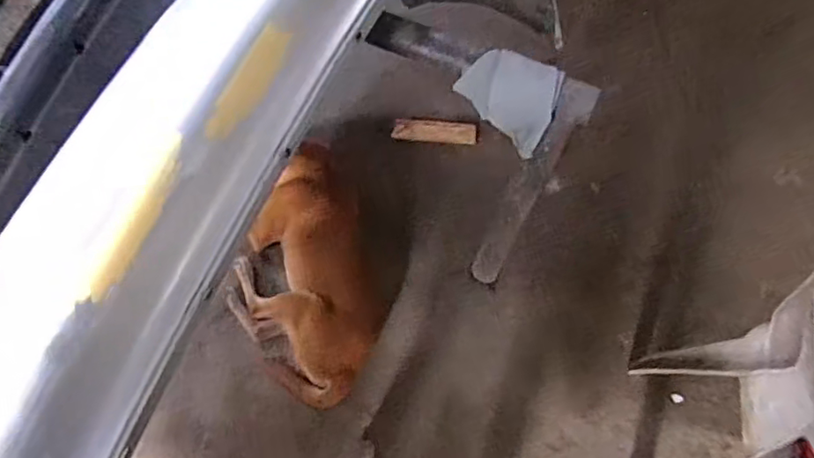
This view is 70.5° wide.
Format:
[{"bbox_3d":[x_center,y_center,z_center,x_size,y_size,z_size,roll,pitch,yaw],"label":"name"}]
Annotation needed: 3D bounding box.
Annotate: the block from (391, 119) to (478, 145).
[{"bbox_3d":[0.072,-0.245,1.441,0.209,0.033,0.050,4,70,-5],"label":"block"}]

